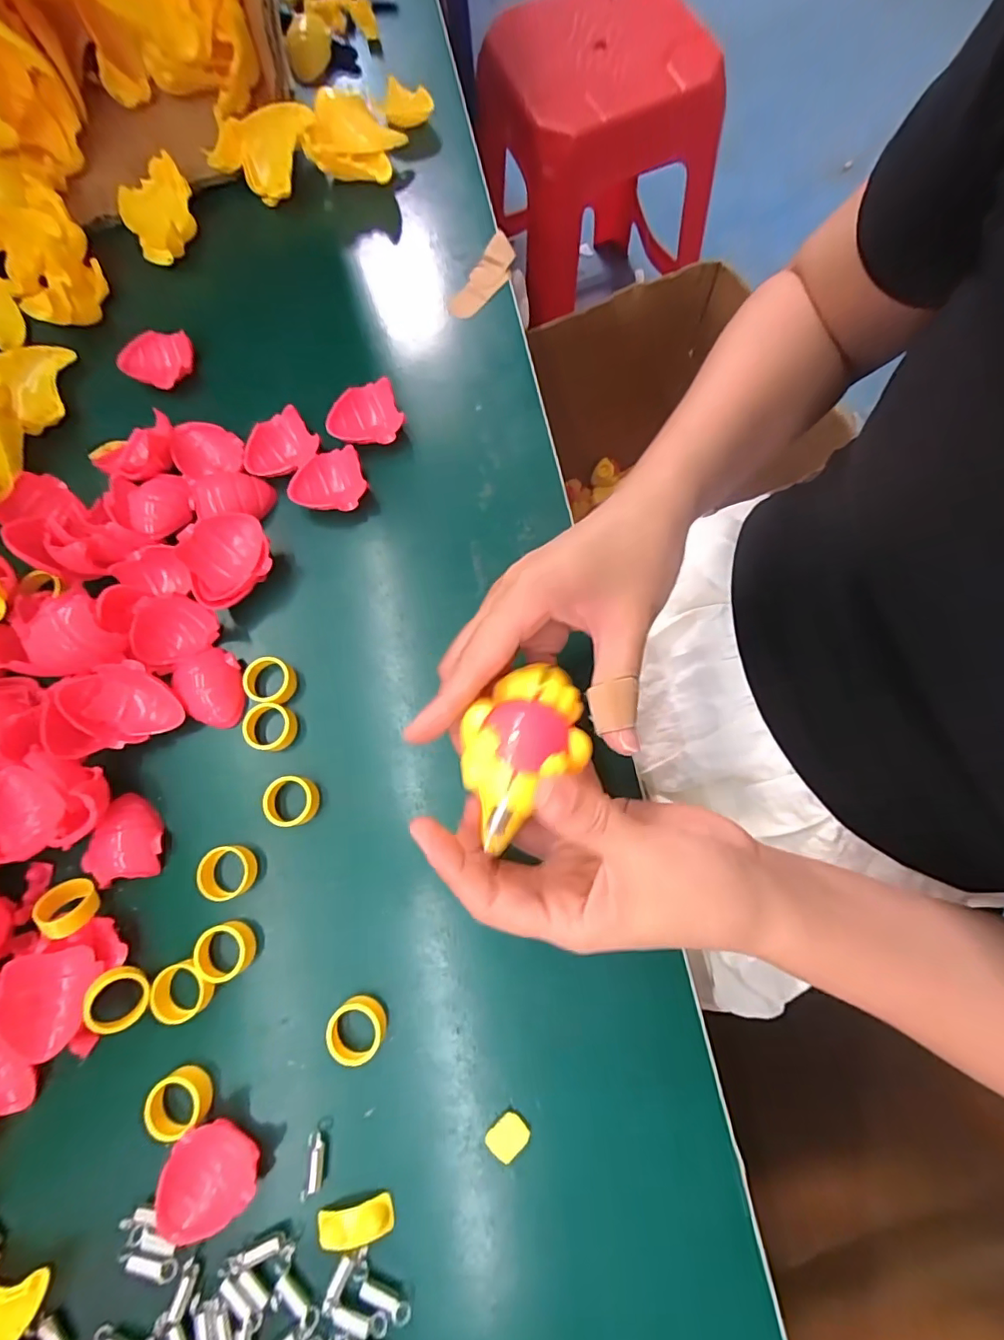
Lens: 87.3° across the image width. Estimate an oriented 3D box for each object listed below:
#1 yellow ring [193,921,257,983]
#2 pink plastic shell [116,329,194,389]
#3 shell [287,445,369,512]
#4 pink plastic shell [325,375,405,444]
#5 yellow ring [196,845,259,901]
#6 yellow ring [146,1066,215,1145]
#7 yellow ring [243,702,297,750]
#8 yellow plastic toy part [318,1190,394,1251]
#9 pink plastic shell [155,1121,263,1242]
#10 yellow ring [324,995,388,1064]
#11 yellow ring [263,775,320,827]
[{"bbox_3d":[-0.135,0.137,0.259,0.026,0.014,0.025,0,77,1],"label":"yellow ring"},{"bbox_3d":[-0.215,-0.193,0.329,0.047,0.012,0.034,3,77,1],"label":"pink plastic shell"},{"bbox_3d":[-0.103,-0.110,0.310,0.044,0.010,0.037,-11,78,-2],"label":"shell"},{"bbox_3d":[-0.083,-0.154,0.316,0.043,0.014,0.035,-7,77,-1],"label":"pink plastic shell"},{"bbox_3d":[-0.138,0.102,0.269,0.026,0.016,0.025,0,77,1],"label":"yellow ring"},{"bbox_3d":[-0.150,0.200,0.245,0.025,0.016,0.025,0,77,1],"label":"yellow ring"},{"bbox_3d":[-0.123,0.031,0.284,0.027,0.013,0.024,3,77,1],"label":"yellow ring"},{"bbox_3d":[-0.064,0.243,0.232,0.033,0.004,0.014,-16,78,-3],"label":"yellow plastic toy part"},{"bbox_3d":[-0.132,0.227,0.236,0.039,0.013,0.046,44,81,9],"label":"pink plastic shell"},{"bbox_3d":[-0.068,0.169,0.247,0.025,0.012,0.026,0,77,1],"label":"yellow ring"},{"bbox_3d":[-0.108,0.068,0.275,0.027,0.016,0.025,0,77,1],"label":"yellow ring"}]

